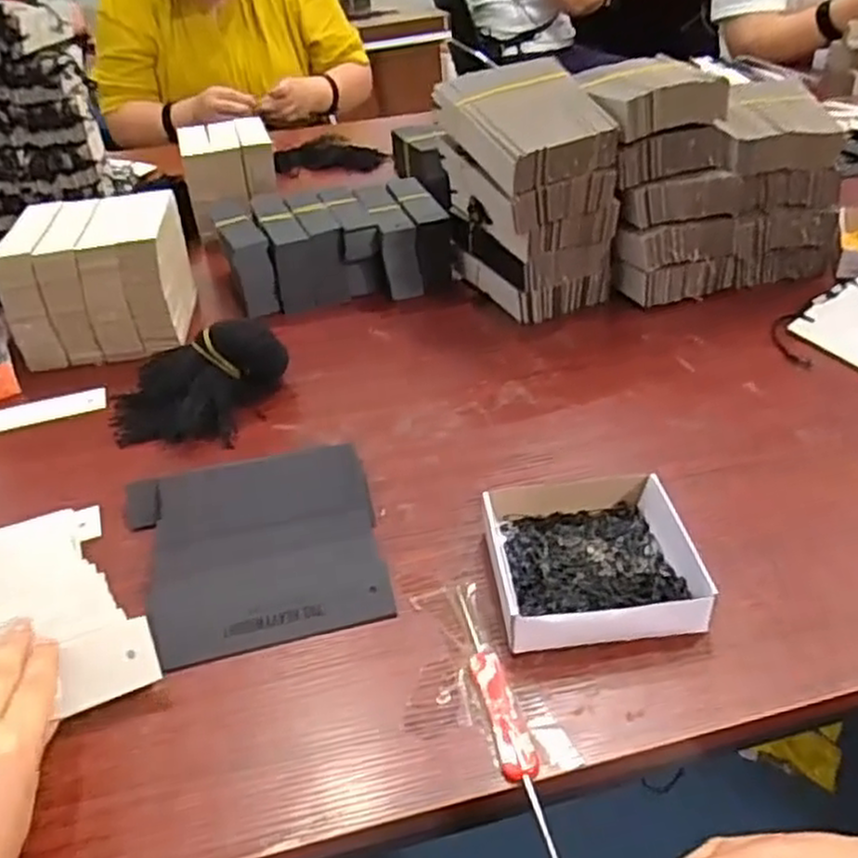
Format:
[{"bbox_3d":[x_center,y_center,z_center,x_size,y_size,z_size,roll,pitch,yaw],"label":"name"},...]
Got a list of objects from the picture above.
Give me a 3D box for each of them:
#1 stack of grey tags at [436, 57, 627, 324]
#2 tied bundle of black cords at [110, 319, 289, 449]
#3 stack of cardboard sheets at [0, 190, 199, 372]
[{"bbox_3d":[0.090,-0.201,0.641,0.113,0.186,0.137,-19,38,-19],"label":"stack of grey tags"},{"bbox_3d":[-0.179,-0.034,0.560,0.140,0.055,0.091,-10,36,-7],"label":"tied bundle of black cords"},{"bbox_3d":[-0.295,-0.139,0.668,0.136,0.103,0.126,-8,36,-4],"label":"stack of cardboard sheets"}]

